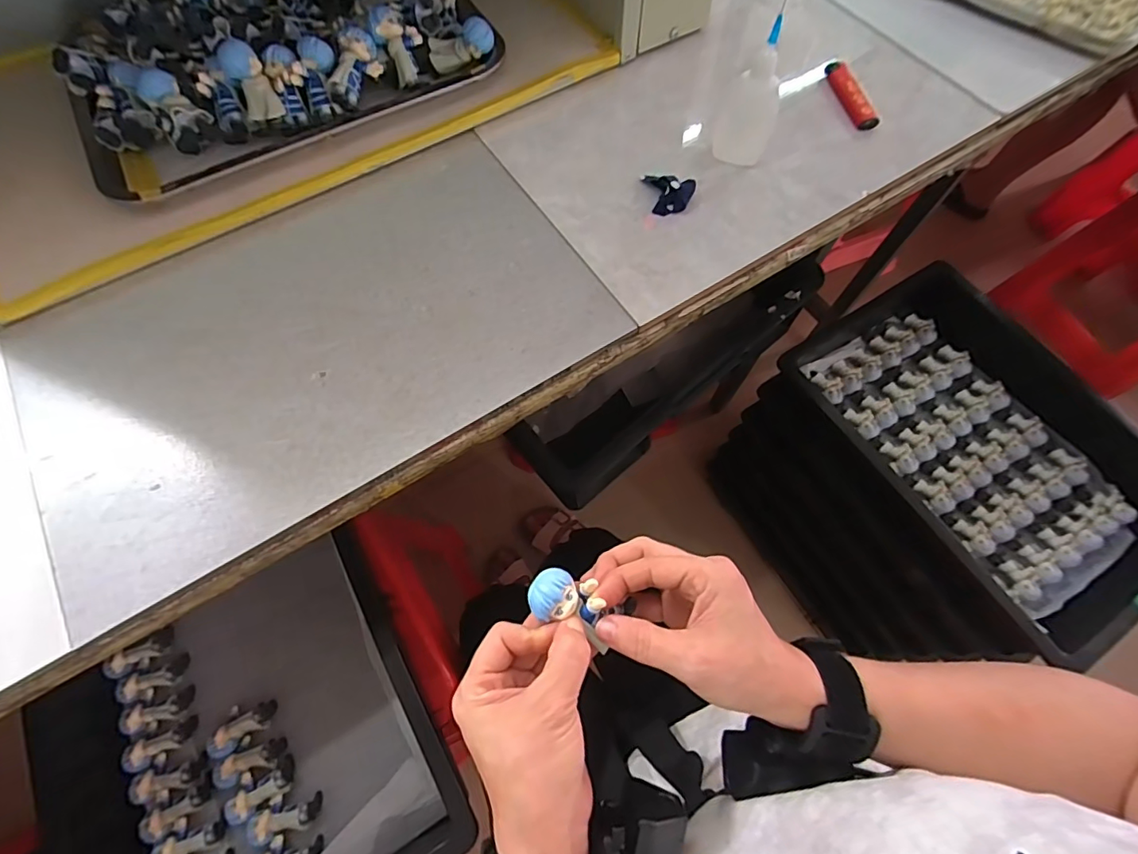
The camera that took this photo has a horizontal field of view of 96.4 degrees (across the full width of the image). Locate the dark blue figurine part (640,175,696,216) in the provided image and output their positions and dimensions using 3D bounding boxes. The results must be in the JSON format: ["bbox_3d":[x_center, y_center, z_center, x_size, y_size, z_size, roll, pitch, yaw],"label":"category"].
[{"bbox_3d":[0.078,-0.193,0.414,0.045,0.020,0.031,24,69,11],"label":"dark blue figurine part"}]

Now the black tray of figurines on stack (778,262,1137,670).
[{"bbox_3d":[0.518,0.022,0.657,0.299,0.100,0.457,-29,69,-11],"label":"black tray of figurines on stack"}]

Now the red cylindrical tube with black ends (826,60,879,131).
[{"bbox_3d":[0.256,-0.300,0.462,0.021,0.015,0.077,-15,67,-6],"label":"red cylindrical tube with black ends"}]

